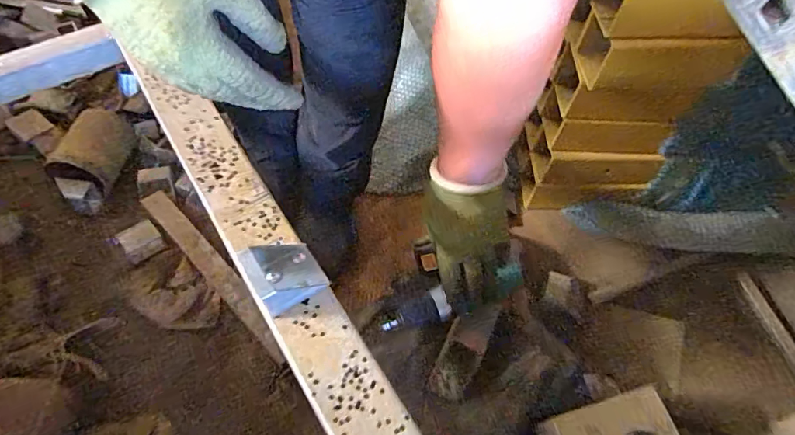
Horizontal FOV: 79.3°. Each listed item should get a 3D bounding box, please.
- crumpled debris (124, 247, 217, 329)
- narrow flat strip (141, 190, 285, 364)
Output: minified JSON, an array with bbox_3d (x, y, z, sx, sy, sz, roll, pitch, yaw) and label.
[{"bbox_3d":[-0.387,0.124,0.810,0.111,0.043,0.143,-39,67,-22],"label":"crumpled debris"},{"bbox_3d":[-0.318,0.082,0.821,0.045,0.017,0.391,-39,67,-23],"label":"narrow flat strip"}]

